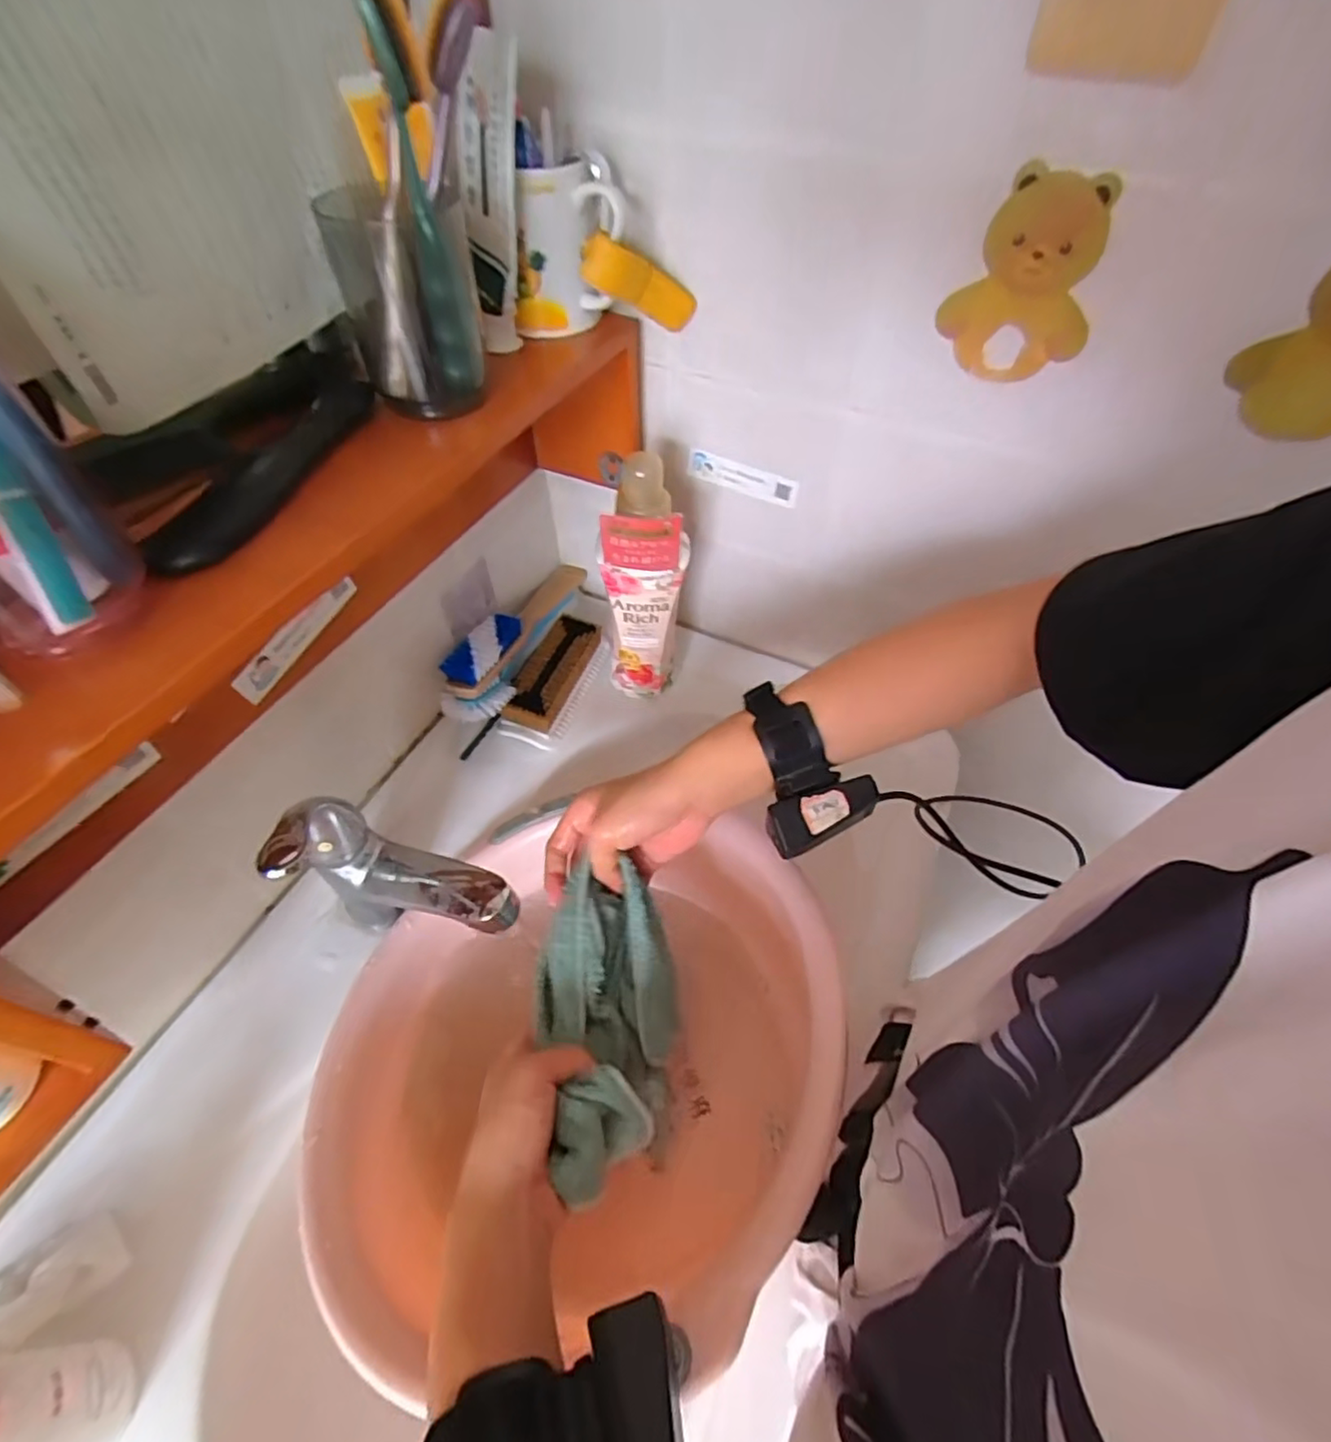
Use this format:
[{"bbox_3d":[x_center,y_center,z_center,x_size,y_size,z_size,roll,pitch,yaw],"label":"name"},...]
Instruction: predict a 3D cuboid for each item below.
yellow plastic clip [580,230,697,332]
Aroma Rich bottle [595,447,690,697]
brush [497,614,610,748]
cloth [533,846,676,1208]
[{"bbox_3d":[-0.017,-0.310,0.464,0.092,0.031,0.021,4,46,-43],"label":"yellow plastic clip"},{"bbox_3d":[-0.020,-0.115,0.605,0.067,0.258,0.054,8,53,5],"label":"Aroma Rich bottle"},{"bbox_3d":[-0.113,-0.043,0.678,0.068,0.050,0.148,13,54,9],"label":"brush"},{"bbox_3d":[-0.035,0.178,0.393,0.082,0.052,0.171,-4,55,-6],"label":"cloth"}]

